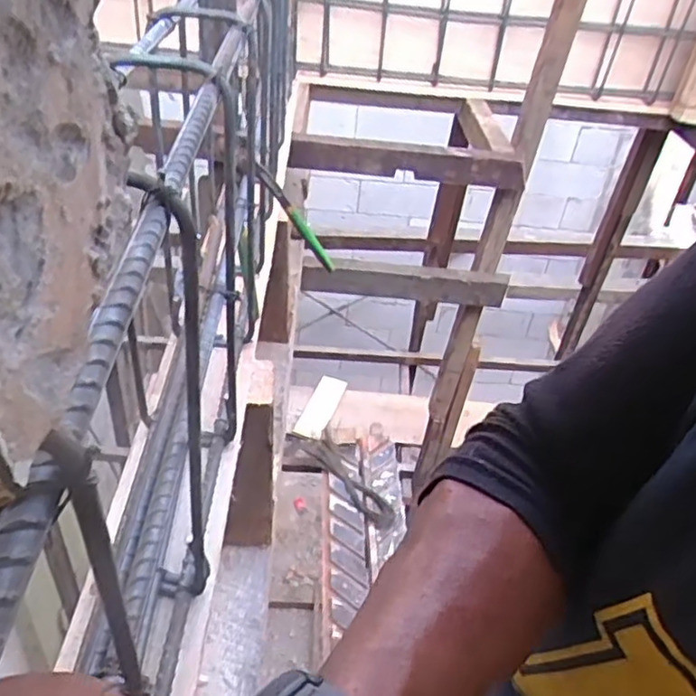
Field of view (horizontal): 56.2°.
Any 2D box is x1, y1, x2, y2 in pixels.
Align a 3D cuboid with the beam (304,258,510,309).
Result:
[{"bbox_3d":[0.134,-0.151,1.558,0.490,0.084,0.071,5,36,-2],"label":"beam"}]

